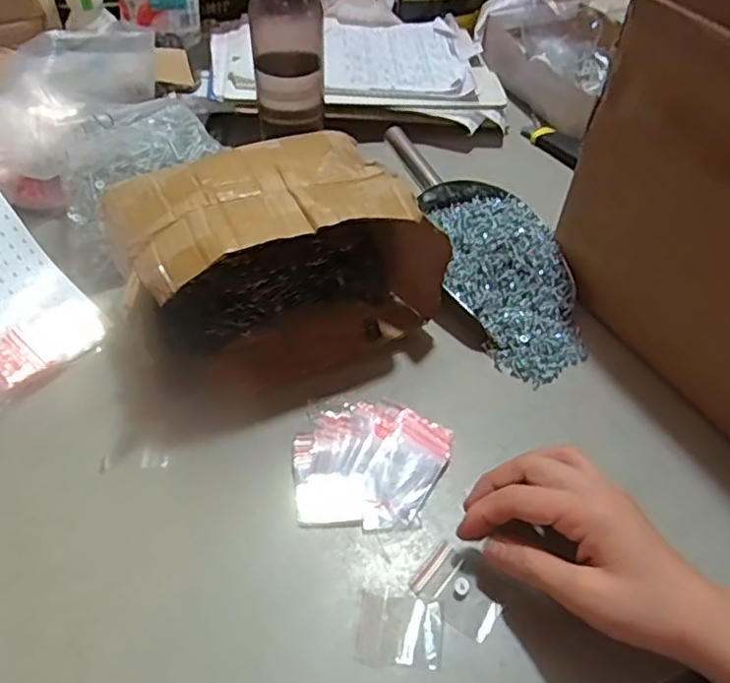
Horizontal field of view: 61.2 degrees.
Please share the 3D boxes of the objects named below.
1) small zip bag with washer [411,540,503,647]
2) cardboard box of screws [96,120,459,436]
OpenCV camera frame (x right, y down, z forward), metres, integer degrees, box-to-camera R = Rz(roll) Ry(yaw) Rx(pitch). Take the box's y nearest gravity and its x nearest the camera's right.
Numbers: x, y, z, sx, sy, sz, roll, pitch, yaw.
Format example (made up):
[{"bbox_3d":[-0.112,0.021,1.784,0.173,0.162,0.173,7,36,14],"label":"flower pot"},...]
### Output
[{"bbox_3d":[0.059,0.155,0.384,0.053,0.009,0.039,34,56,25],"label":"small zip bag with washer"},{"bbox_3d":[-0.062,-0.066,0.484,0.224,0.122,0.162,-20,52,-19],"label":"cardboard box of screws"}]

